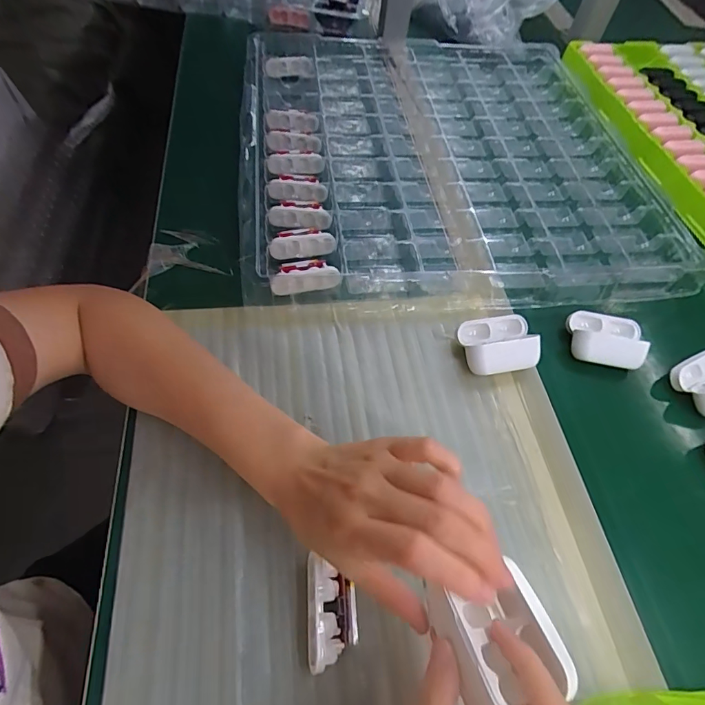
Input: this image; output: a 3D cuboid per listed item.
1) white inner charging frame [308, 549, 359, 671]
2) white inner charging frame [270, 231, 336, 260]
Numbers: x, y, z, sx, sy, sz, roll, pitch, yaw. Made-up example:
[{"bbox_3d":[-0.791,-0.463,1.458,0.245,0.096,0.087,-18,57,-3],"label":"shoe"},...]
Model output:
[{"bbox_3d":[-0.013,0.157,0.265,0.029,0.016,0.056,-2,58,-5],"label":"white inner charging frame"},{"bbox_3d":[-0.049,-0.103,0.422,0.062,0.017,0.019,-14,60,-13],"label":"white inner charging frame"}]

